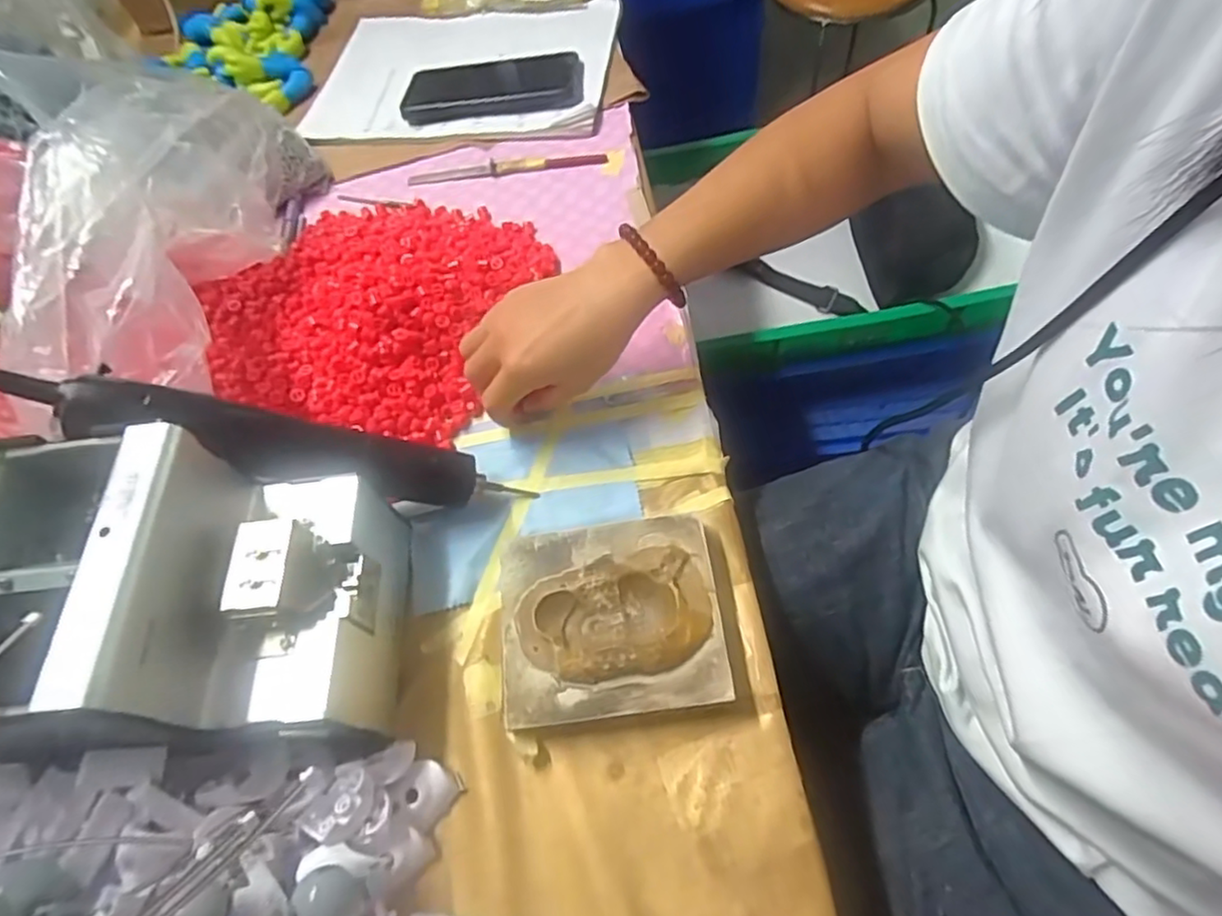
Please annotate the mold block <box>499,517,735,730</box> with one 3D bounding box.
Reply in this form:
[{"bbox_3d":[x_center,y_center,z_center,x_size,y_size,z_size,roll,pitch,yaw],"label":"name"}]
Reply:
[{"bbox_3d":[0.000,0.086,0.354,0.113,0.032,0.101,-9,61,2],"label":"mold block"}]

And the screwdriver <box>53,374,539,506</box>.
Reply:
[{"bbox_3d":[-0.161,-0.004,0.360,0.232,0.032,0.040,14,56,-24],"label":"screwdriver"}]

